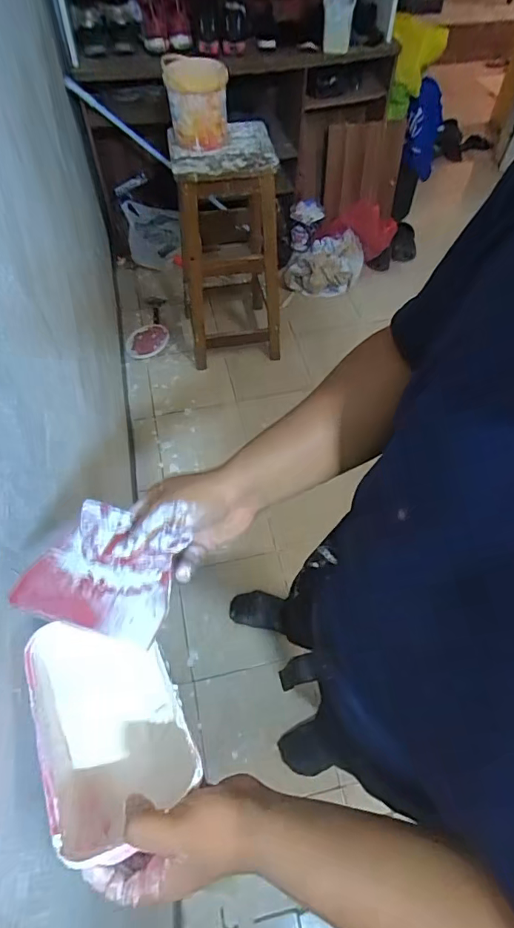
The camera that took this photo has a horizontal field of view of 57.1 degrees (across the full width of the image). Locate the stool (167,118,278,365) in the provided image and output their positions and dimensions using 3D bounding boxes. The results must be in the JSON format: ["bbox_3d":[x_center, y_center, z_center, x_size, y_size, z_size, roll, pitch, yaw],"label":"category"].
[{"bbox_3d":[-0.093,-0.671,1.575,0.329,0.657,0.353,-6,57,-3],"label":"stool"}]

